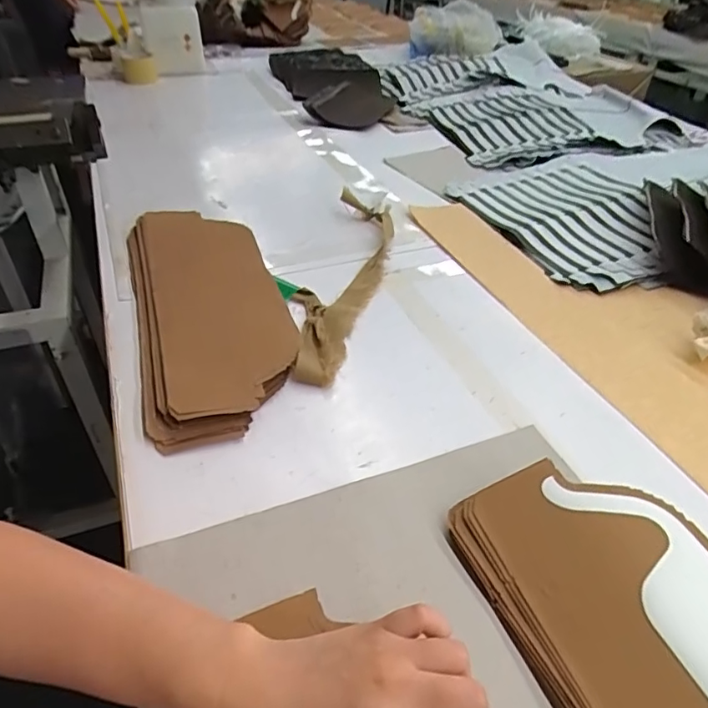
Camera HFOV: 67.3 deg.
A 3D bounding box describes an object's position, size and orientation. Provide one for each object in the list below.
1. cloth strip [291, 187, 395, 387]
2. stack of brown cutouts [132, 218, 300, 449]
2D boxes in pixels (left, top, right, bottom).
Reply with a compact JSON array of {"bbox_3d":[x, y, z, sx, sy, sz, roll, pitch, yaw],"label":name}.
[{"bbox_3d":[-0.015,-0.109,0.677,0.087,0.031,0.393,9,39,10],"label":"cloth strip"},{"bbox_3d":[-0.169,-0.065,0.620,0.158,0.034,0.413,-13,41,-16],"label":"stack of brown cutouts"}]

